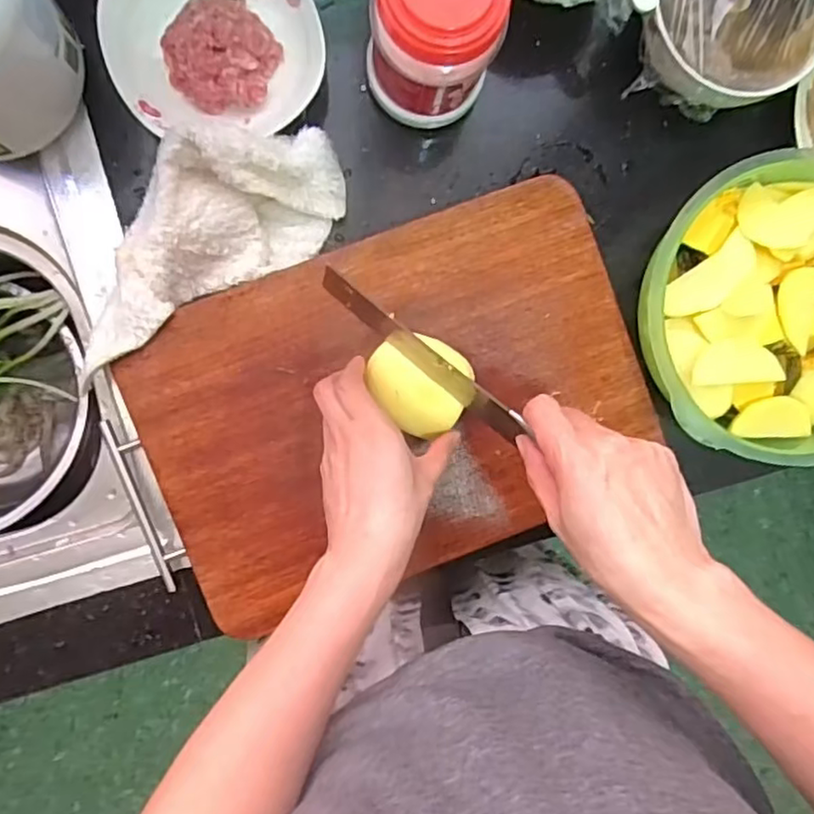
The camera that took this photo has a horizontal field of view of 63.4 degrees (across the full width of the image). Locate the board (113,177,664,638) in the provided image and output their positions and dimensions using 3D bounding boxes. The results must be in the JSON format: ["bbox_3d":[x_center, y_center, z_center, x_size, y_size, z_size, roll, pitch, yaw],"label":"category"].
[{"bbox_3d":[-0.008,-0.001,0.536,0.397,0.020,0.273,-19,94,-4],"label":"board"}]

